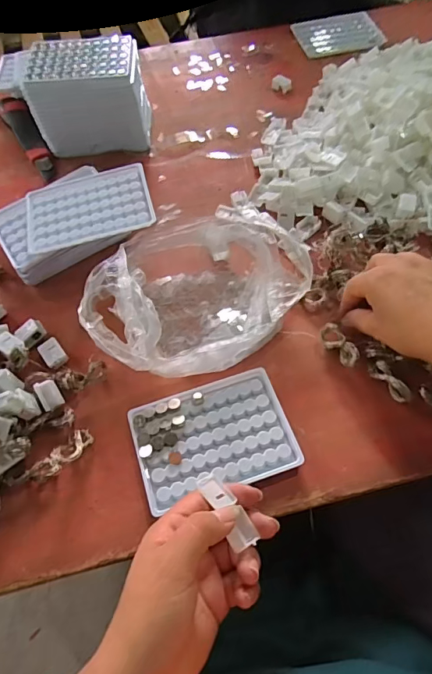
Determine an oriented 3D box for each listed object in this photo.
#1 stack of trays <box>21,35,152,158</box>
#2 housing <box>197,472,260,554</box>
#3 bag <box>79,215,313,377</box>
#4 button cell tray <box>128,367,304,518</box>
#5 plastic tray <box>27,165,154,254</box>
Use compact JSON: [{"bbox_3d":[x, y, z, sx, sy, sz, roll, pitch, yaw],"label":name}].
[{"bbox_3d":[-0.156,-0.300,0.568,0.131,0.102,0.096,-4,60,1],"label":"stack of trays"},{"bbox_3d":[0.007,0.118,0.312,0.015,0.010,0.054,-31,57,-14],"label":"housing"},{"bbox_3d":[-0.017,-0.047,0.440,0.215,0.055,0.158,-38,65,-17],"label":"bag"},{"bbox_3d":[-0.003,0.086,0.386,0.128,0.014,0.092,-17,61,-6],"label":"button cell tray"},{"bbox_3d":[-0.133,-0.137,0.468,0.128,0.011,0.089,-13,60,-5],"label":"plastic tray"}]

